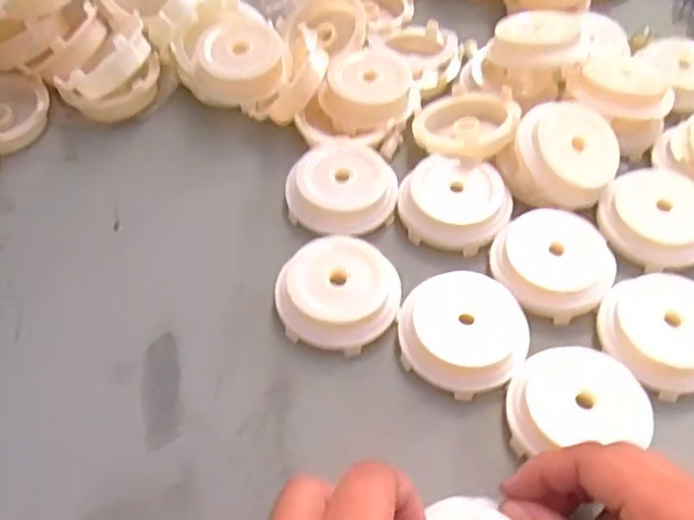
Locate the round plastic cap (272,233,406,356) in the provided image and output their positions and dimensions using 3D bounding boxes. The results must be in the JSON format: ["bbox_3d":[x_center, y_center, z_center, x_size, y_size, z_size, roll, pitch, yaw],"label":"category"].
[{"bbox_3d":[-0.003,0.015,0.324,0.051,0.020,0.053,1,54,-1],"label":"round plastic cap"}]

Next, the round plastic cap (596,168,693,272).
[{"bbox_3d":[0.160,-0.022,0.358,0.055,0.013,0.056,-27,59,-20],"label":"round plastic cap"}]

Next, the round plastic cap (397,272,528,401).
[{"bbox_3d":[0.052,0.033,0.316,0.056,0.020,0.052,1,54,-1],"label":"round plastic cap"}]

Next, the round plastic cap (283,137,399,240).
[{"bbox_3d":[-0.001,-0.038,0.365,0.053,0.018,0.055,1,54,-1],"label":"round plastic cap"}]

